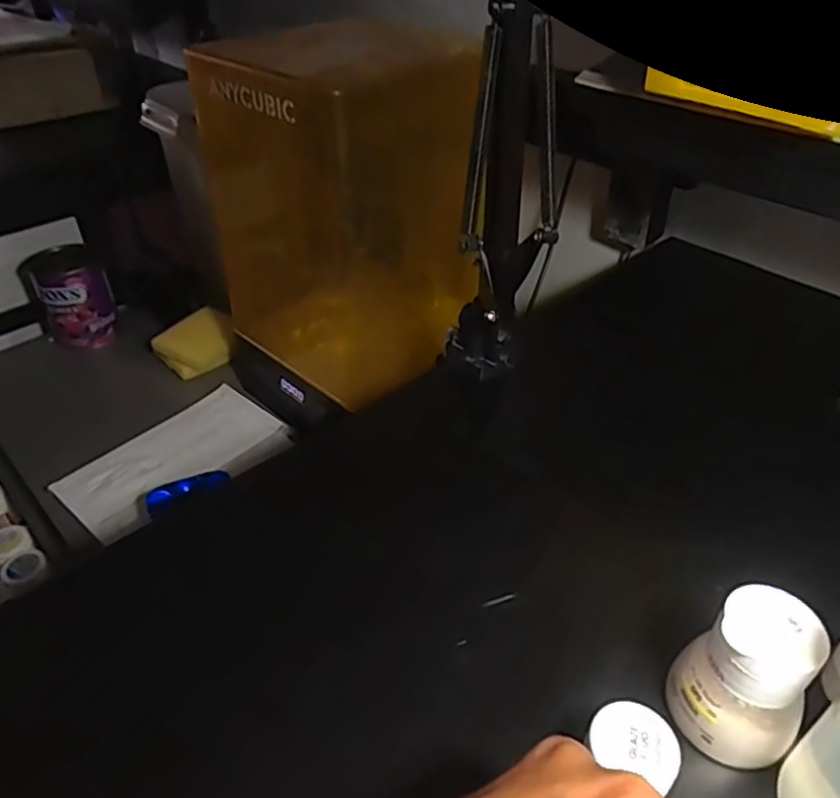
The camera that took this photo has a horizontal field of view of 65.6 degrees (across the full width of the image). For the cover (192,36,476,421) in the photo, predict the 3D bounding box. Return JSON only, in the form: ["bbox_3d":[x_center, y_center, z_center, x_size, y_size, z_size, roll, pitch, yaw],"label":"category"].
[{"bbox_3d":[-0.083,-0.171,0.636,0.223,0.324,0.176,31,48,32],"label":"cover"}]

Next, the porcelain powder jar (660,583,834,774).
[{"bbox_3d":[0.130,0.110,0.259,0.042,0.058,0.046,0,39,0],"label":"porcelain powder jar"}]

